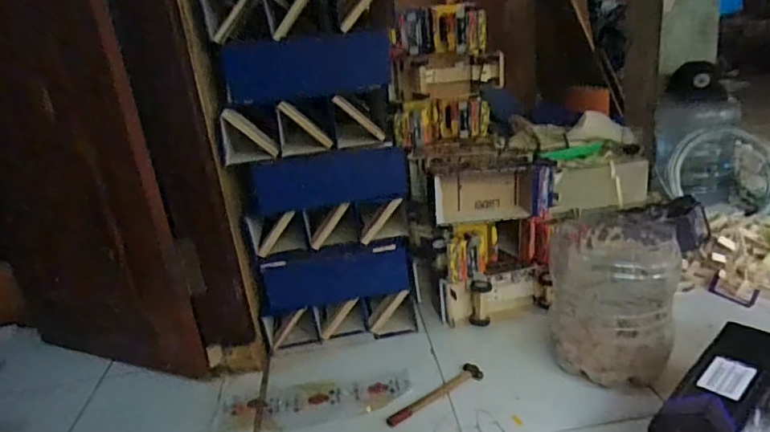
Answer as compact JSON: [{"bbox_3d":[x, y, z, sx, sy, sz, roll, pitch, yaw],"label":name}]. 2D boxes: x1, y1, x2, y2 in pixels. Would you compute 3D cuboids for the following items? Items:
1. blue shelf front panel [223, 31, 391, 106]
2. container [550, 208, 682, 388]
[{"bbox_3d":[-0.157,-0.317,1.144,0.344,0.126,0.030,-11,15,-11],"label":"blue shelf front panel"},{"bbox_3d":[0.475,0.171,1.147,0.229,0.262,0.281,-1,21,18],"label":"container"}]

